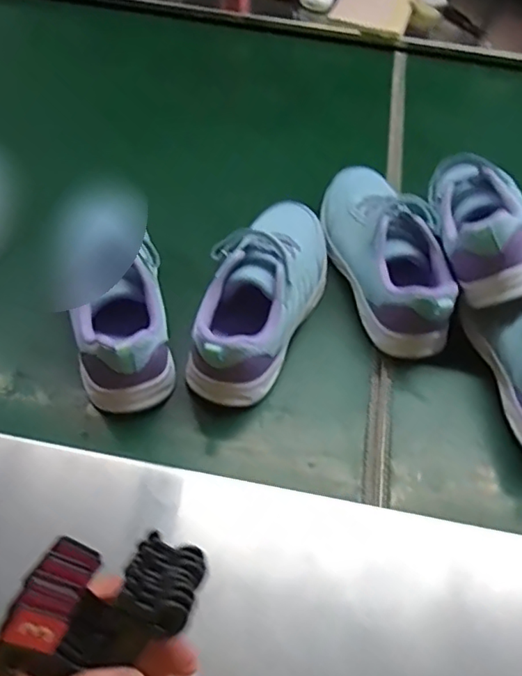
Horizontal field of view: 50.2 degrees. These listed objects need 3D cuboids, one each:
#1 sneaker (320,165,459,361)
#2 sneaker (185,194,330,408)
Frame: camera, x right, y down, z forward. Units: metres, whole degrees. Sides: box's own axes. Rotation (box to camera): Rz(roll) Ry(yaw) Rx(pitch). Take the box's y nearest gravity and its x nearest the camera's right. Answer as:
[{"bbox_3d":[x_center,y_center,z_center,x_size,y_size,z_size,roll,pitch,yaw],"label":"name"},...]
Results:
[{"bbox_3d":[0.121,-0.090,0.564,0.084,0.085,0.228,-9,55,-13],"label":"sneaker"},{"bbox_3d":[0.005,-0.048,0.523,0.091,0.090,0.236,21,54,9],"label":"sneaker"}]

